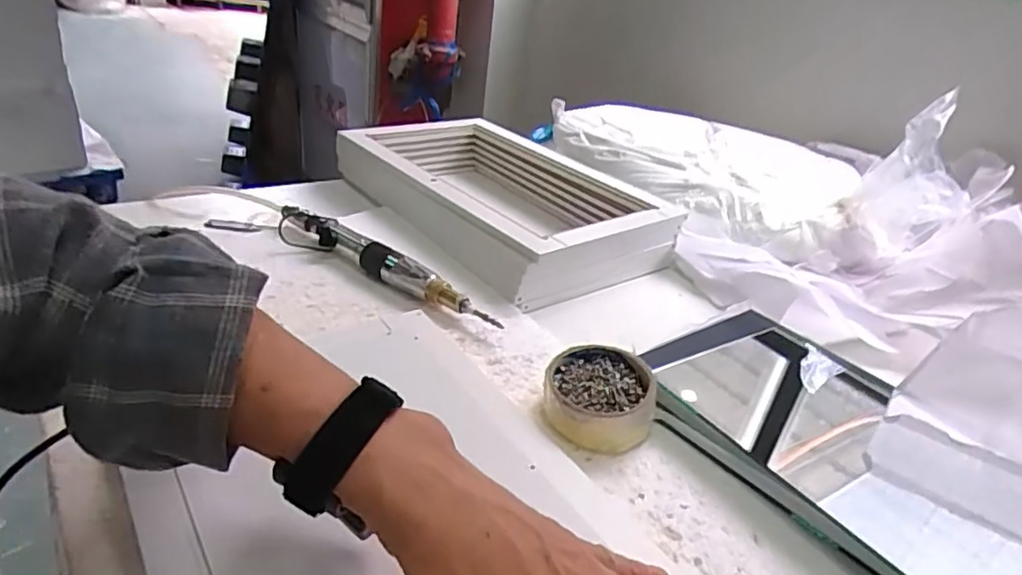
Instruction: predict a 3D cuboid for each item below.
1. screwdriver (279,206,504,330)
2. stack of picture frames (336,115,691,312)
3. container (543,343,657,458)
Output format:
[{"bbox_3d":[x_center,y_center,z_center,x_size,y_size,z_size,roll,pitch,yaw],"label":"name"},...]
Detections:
[{"bbox_3d":[-0.132,-0.022,0.636,0.278,0.032,0.036,25,33,27],"label":"screwdriver"},{"bbox_3d":[-0.011,-0.119,0.844,0.276,0.094,0.419,-15,37,-36],"label":"stack of picture frames"},{"bbox_3d":[0.067,0.086,0.491,0.088,0.041,0.086,10,30,5],"label":"container"}]

